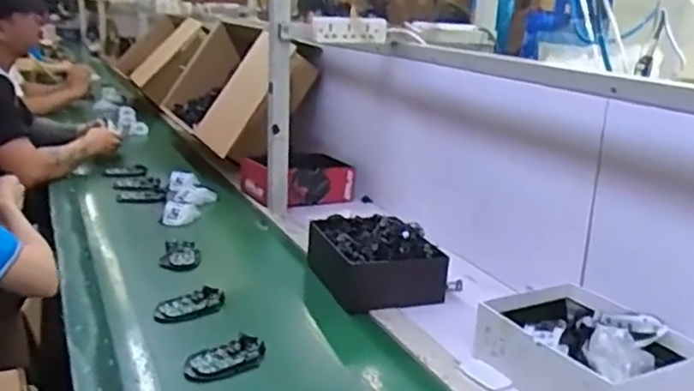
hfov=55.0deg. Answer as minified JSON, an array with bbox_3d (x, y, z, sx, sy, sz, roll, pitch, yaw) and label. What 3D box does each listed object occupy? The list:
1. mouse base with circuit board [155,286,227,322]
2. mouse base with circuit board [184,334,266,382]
[{"bbox_3d":[-0.247,0.173,1.060,0.056,0.017,0.116,15,19,40],"label":"mouse base with circuit board"},{"bbox_3d":[-0.165,0.223,0.912,0.123,0.018,0.068,-8,18,-37],"label":"mouse base with circuit board"}]

